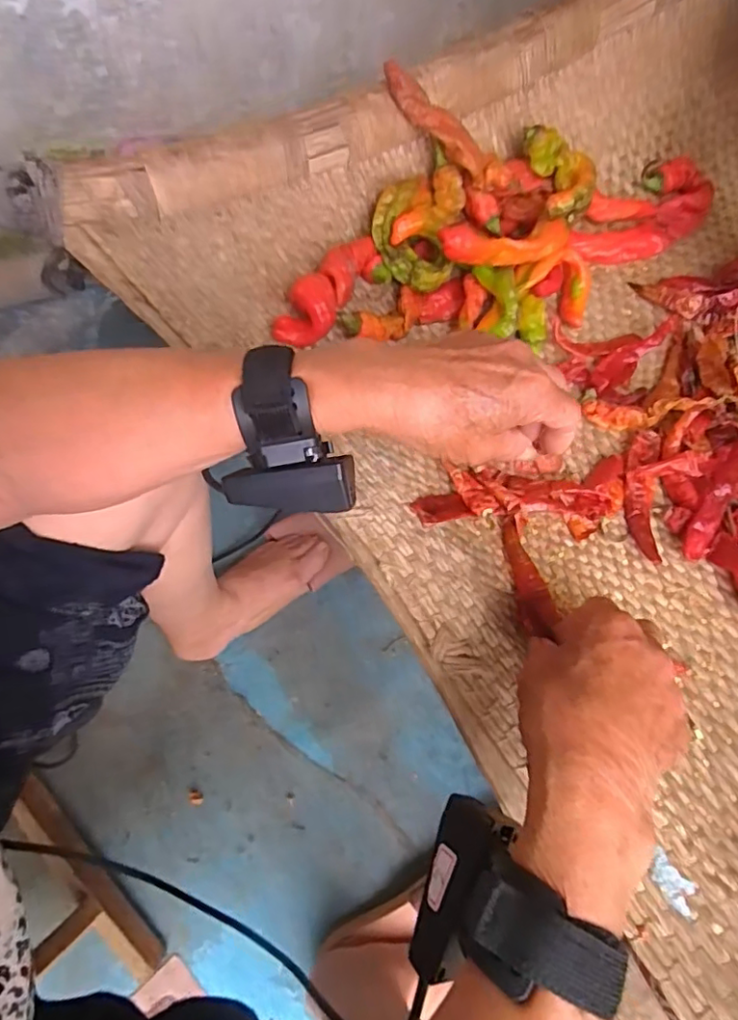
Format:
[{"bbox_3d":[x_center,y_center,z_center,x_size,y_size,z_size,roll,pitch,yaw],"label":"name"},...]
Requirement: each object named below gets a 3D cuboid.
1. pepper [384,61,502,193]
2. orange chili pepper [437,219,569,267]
[{"bbox_3d":[0.053,-0.274,0.417,0.108,0.019,0.027,31,64,-24],"label":"pepper"},{"bbox_3d":[0.097,-0.192,0.420,0.112,0.030,0.020,-13,67,-23],"label":"orange chili pepper"}]

